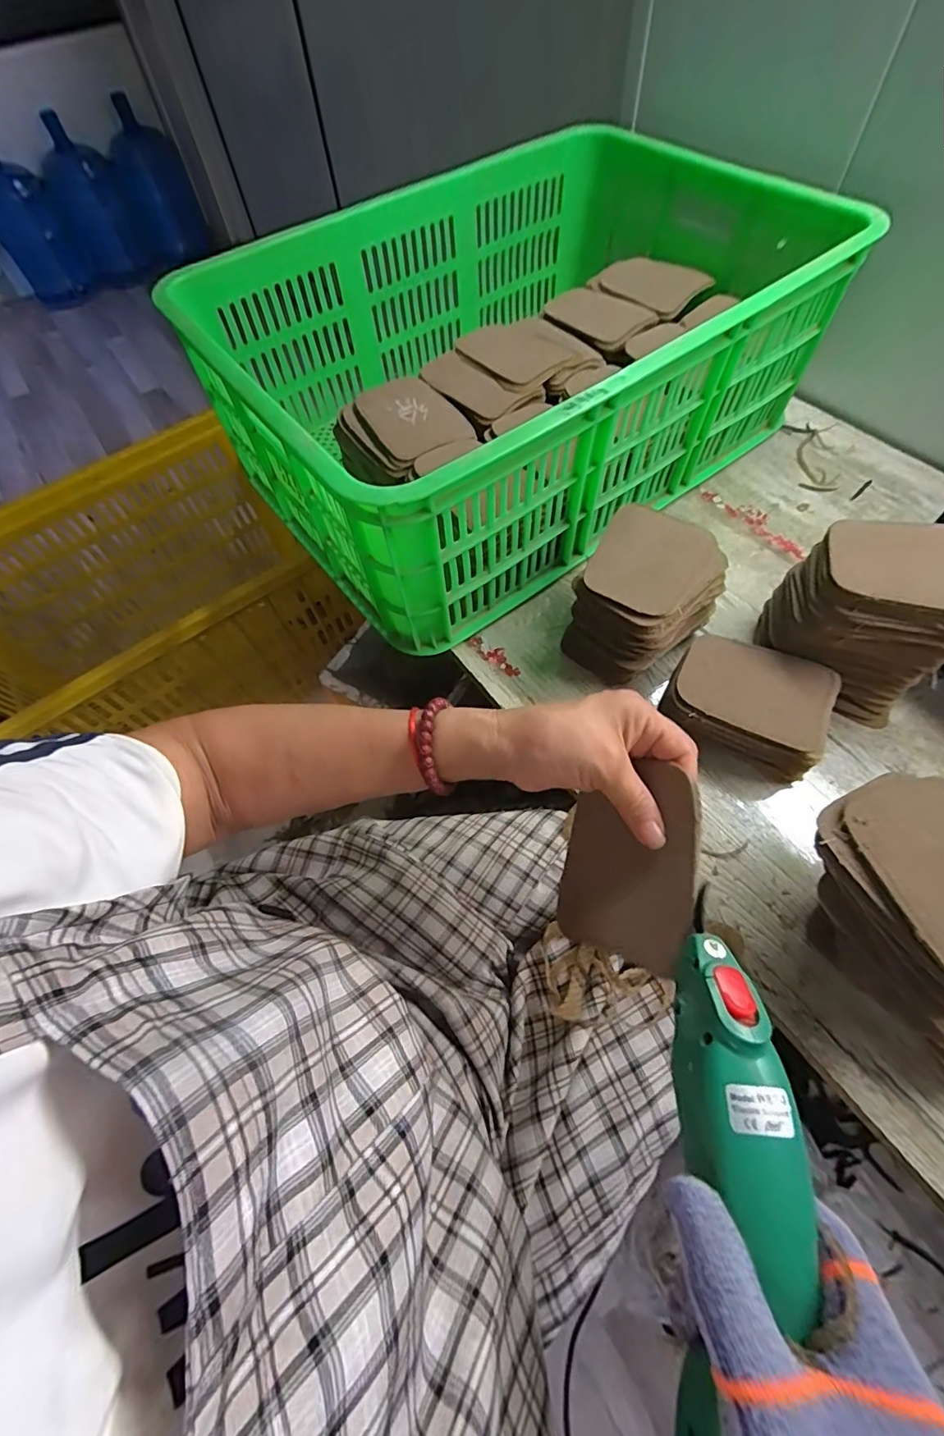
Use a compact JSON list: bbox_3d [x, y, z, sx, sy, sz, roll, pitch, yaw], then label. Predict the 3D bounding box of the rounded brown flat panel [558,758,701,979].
[{"bbox_3d":[0.089,0.082,0.294,0.083,0.006,0.106,-6,69,51],"label":"rounded brown flat panel"}]

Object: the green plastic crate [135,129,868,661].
[{"bbox_3d":[0.048,-0.402,0.567,0.598,0.194,0.449,-34,66,-14],"label":"green plastic crate"}]

